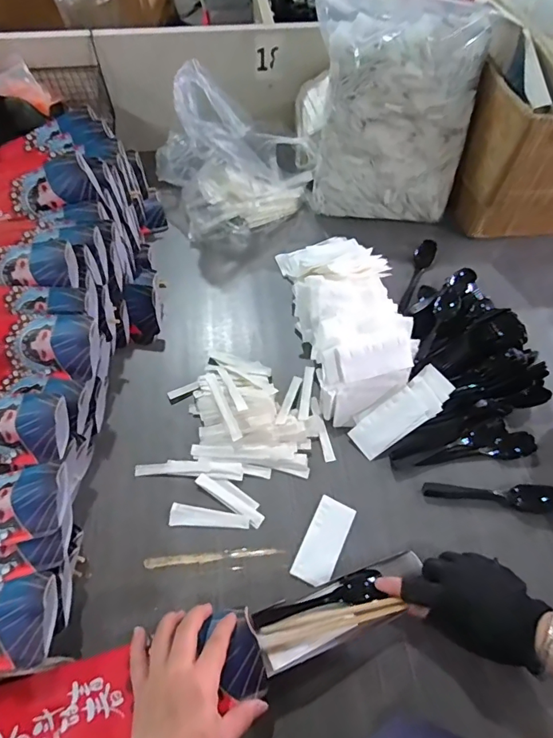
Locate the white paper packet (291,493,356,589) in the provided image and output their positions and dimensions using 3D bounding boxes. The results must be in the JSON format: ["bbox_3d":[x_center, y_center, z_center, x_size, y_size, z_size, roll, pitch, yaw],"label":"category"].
[{"bbox_3d":[0.055,0.196,0.520,0.044,0.005,0.097,23,61,12],"label":"white paper packet"}]

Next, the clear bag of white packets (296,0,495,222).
[{"bbox_3d":[0.179,-0.411,0.719,0.254,0.269,0.186,2,59,0],"label":"clear bag of white packets"}]

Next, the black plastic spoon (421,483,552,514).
[{"bbox_3d":[0.255,0.150,0.540,0.152,0.012,0.031,1,59,13],"label":"black plastic spoon"}]

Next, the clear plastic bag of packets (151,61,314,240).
[{"bbox_3d":[-0.065,-0.354,0.728,0.231,0.207,0.157,-14,61,-10],"label":"clear plastic bag of packets"}]

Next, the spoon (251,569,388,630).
[{"bbox_3d":[0.045,0.239,0.470,0.143,0.015,0.028,-9,59,-19],"label":"spoon"}]

